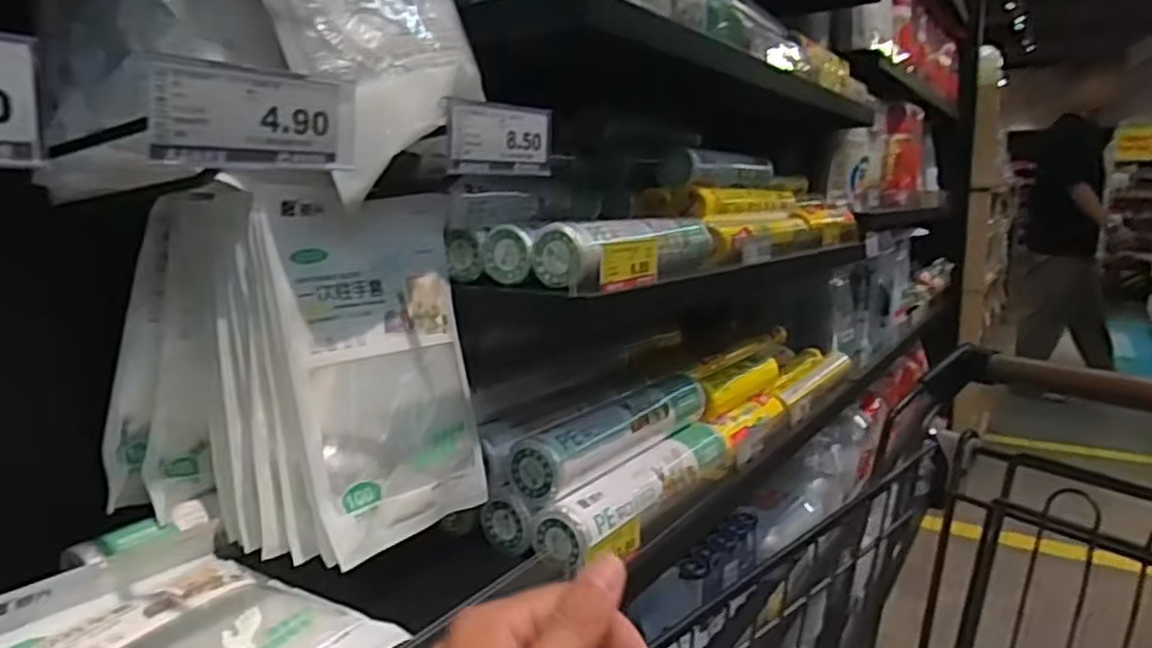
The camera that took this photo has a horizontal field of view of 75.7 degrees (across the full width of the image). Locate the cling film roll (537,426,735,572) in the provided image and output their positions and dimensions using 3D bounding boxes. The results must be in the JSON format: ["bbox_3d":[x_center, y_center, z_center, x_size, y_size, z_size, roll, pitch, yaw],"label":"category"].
[{"bbox_3d":[0.075,0.158,0.747,0.056,0.056,0.303,6,10,36],"label":"cling film roll"}]

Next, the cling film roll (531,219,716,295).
[{"bbox_3d":[0.050,-0.068,0.683,0.055,0.054,0.253,6,9,33],"label":"cling film roll"}]

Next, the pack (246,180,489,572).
[{"bbox_3d":[-0.140,0.027,0.556,0.012,0.258,0.152,-10,0,38],"label":"pack"}]

